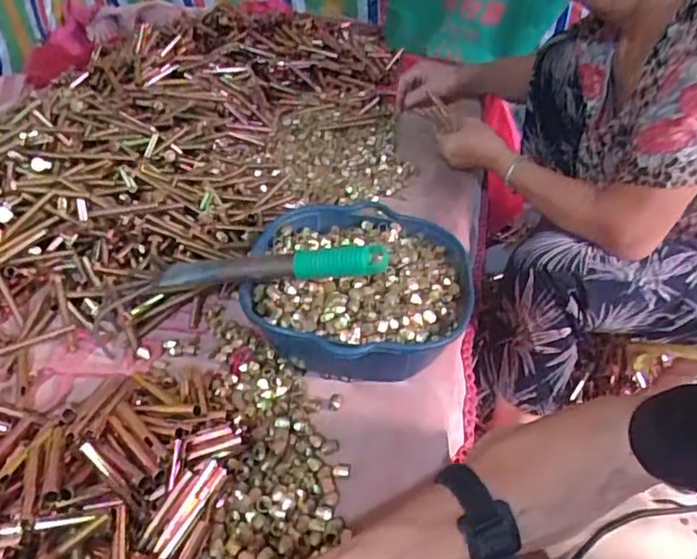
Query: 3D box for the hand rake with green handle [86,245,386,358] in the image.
[{"bbox_3d":[-0.124,0.009,0.582,0.336,0.061,0.055,-10,35,23],"label":"hand rake with green handle"}]

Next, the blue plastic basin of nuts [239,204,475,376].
[{"bbox_3d":[0.015,0.015,0.634,0.228,0.087,0.232,0,40,0],"label":"blue plastic basin of nuts"}]

